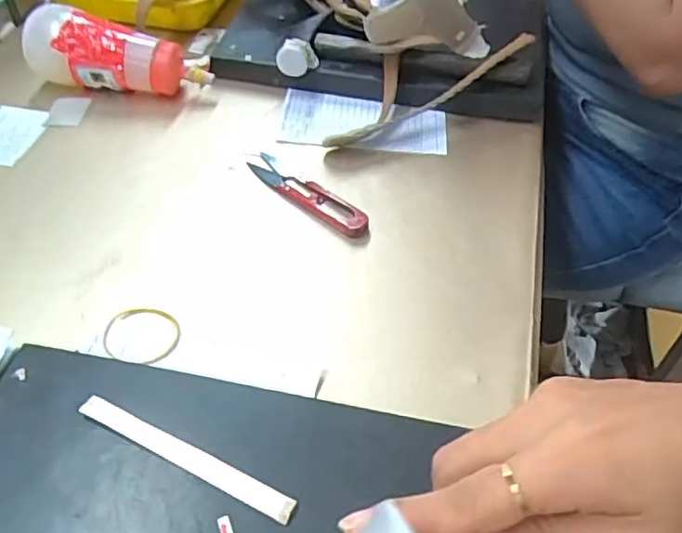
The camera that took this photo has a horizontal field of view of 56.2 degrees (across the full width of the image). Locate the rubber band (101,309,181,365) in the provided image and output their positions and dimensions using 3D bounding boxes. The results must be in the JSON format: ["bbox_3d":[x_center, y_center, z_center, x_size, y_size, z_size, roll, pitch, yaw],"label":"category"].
[{"bbox_3d":[-0.122,0.042,0.393,0.045,0.005,0.043,3,47,-3],"label":"rubber band"}]

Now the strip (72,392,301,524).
[{"bbox_3d":[-0.078,0.094,0.319,0.122,0.004,0.013,22,50,16],"label":"strip"}]

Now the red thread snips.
[{"bbox_3d":[-0.025,-0.057,0.482,0.116,0.011,0.026,33,54,25],"label":"red thread snips"}]

